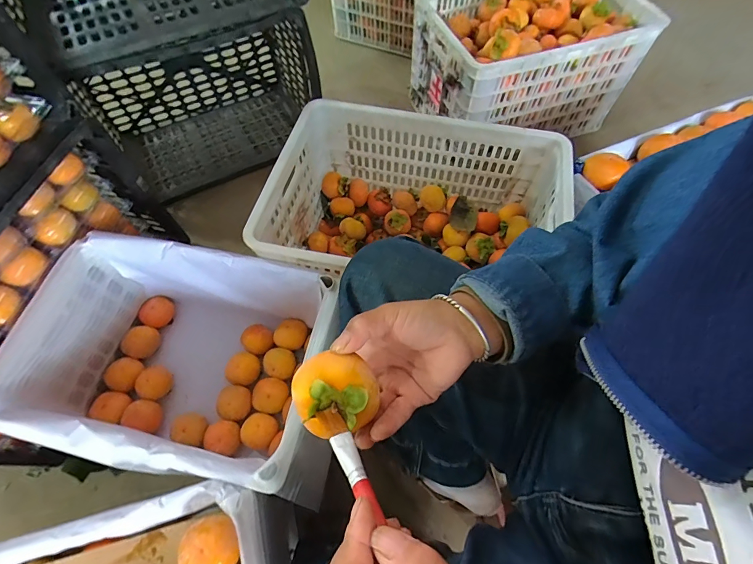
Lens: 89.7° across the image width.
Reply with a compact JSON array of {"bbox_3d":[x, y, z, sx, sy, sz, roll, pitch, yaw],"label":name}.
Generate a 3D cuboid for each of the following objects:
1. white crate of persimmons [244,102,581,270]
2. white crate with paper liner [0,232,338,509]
[{"bbox_3d":[0.065,-0.101,0.690,0.466,0.225,0.325,12,62,6],"label":"white crate of persimmons"},{"bbox_3d":[-0.285,0.132,0.602,0.421,0.230,0.289,11,62,6],"label":"white crate with paper liner"}]

